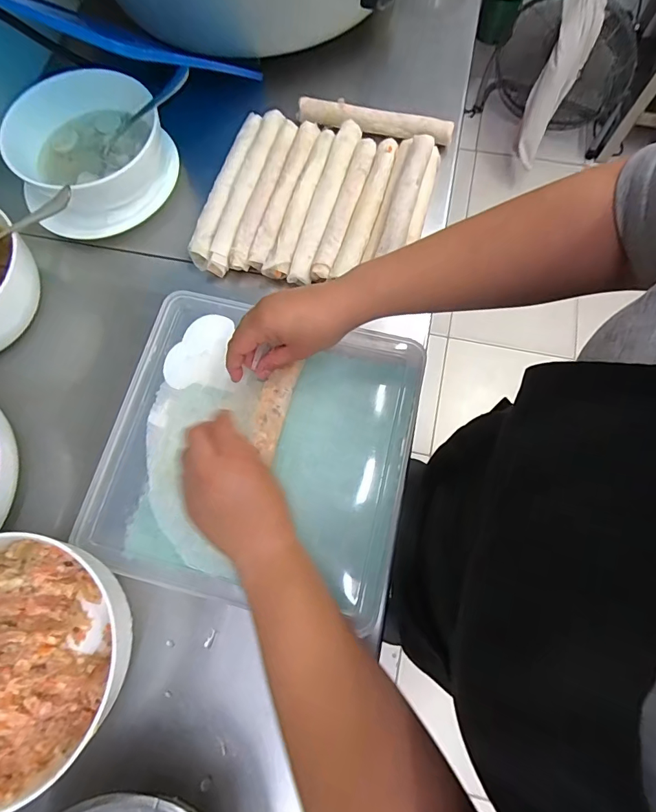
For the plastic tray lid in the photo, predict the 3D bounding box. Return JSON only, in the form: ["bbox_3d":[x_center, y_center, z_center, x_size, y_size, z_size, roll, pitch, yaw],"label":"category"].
[{"bbox_3d":[-0.072,0.036,0.425,0.302,0.034,0.292,-1,73,2],"label":"plastic tray lid"}]

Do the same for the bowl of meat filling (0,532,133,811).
[{"bbox_3d":[-0.244,0.198,0.336,0.158,0.101,0.174,2,73,3],"label":"bowl of meat filling"}]

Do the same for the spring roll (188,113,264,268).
[{"bbox_3d":[-0.123,-0.265,0.516,0.028,0.026,0.211,14,74,6],"label":"spring roll"}]

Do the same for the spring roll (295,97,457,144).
[{"bbox_3d":[0.058,-0.361,0.536,0.196,0.027,0.019,16,74,7],"label":"spring roll"}]

